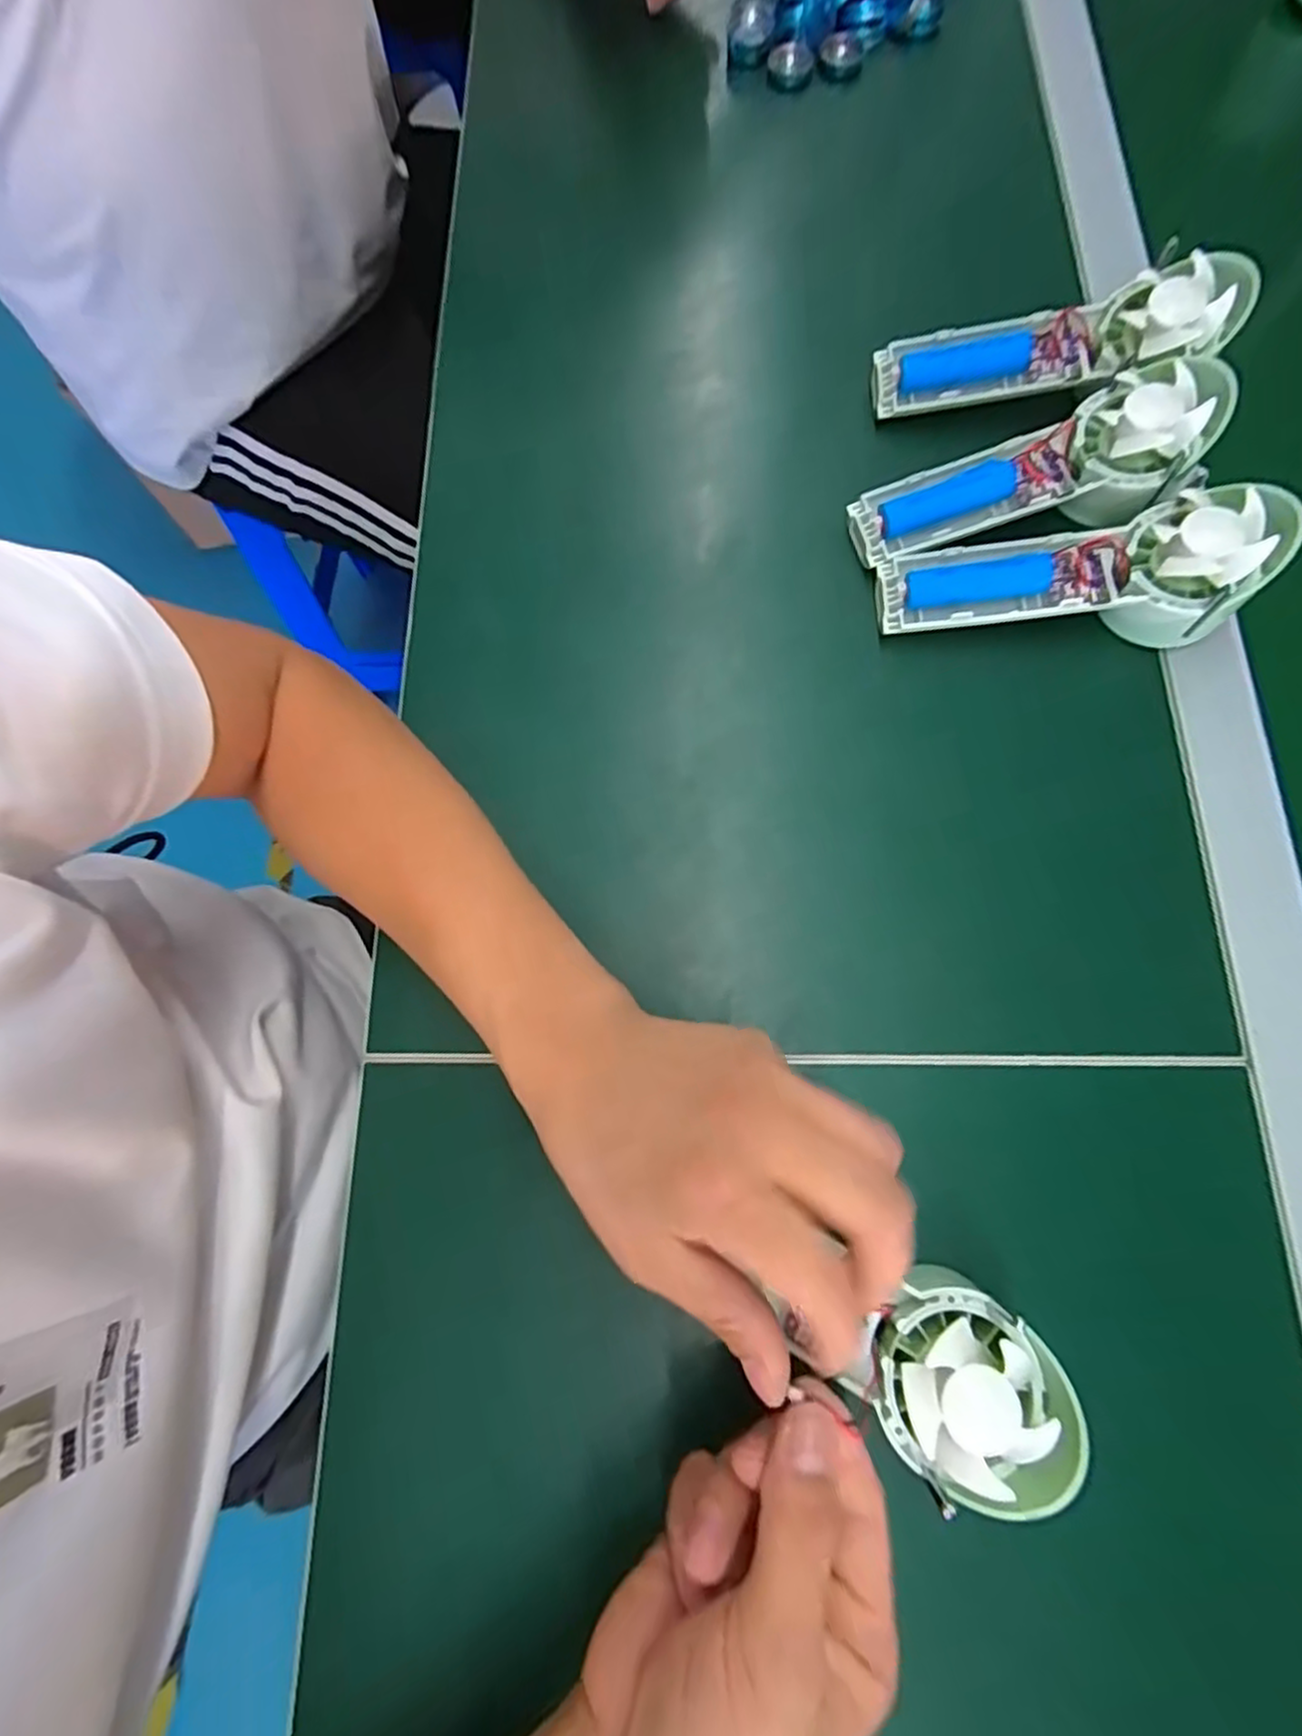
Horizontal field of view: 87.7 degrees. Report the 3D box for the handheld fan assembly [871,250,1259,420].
[{"bbox_3d":[0.214,-0.274,0.362,0.177,0.027,0.054,-7,75,12],"label":"handheld fan assembly"}]

